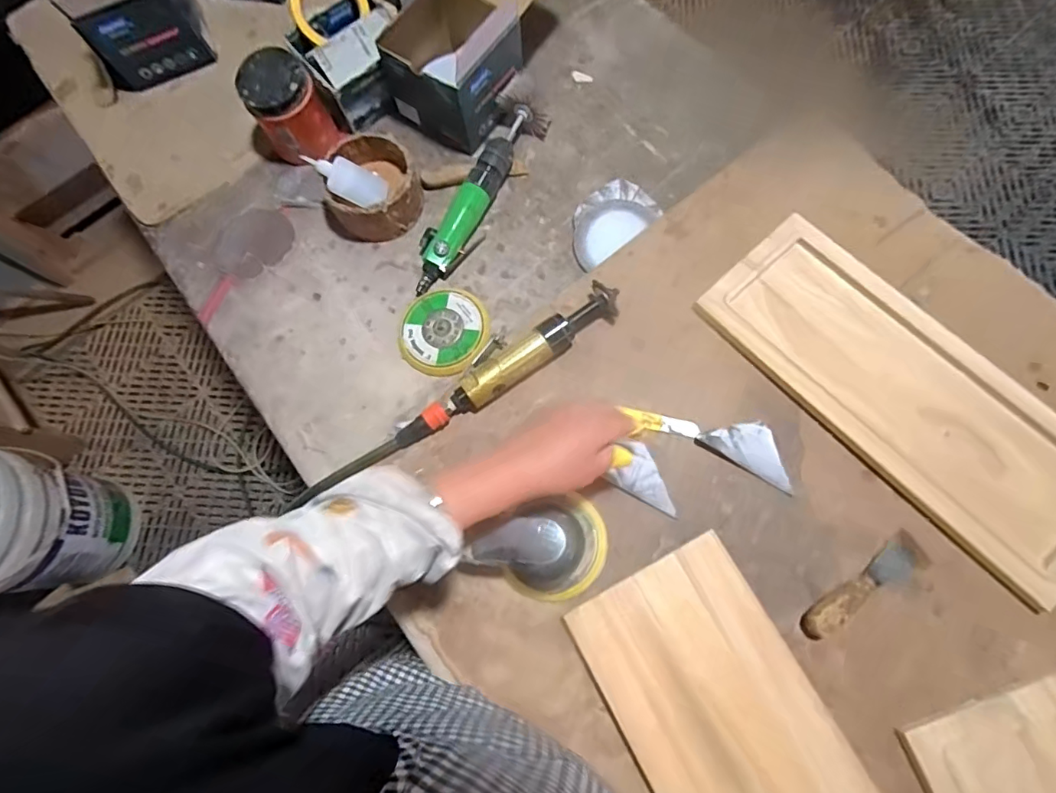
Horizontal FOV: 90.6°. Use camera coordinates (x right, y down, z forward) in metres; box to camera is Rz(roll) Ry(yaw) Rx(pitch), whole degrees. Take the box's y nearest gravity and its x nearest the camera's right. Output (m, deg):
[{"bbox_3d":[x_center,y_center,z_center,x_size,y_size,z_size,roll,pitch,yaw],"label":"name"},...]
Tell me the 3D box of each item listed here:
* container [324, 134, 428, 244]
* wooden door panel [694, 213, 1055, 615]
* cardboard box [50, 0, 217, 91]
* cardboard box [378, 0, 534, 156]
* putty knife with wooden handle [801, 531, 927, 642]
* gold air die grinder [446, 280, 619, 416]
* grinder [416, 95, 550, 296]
[{"bbox_3d":[-0.202,-0.267,0.683,0.115,0.067,0.125,31,75,12],"label":"container"},{"bbox_3d":[0.422,-0.010,0.583,0.204,0.022,0.454,-39,74,-10],"label":"wooden door panel"},{"bbox_3d":[-0.565,-0.548,0.751,0.161,0.143,0.118,-29,74,-6],"label":"cardboard box"},{"bbox_3d":[-0.060,-0.491,0.697,0.148,0.158,0.266,34,76,13],"label":"cardboard box"},{"bbox_3d":[0.344,0.194,0.530,0.152,0.025,0.035,-33,73,-8],"label":"putty knife with wooden handle"},{"bbox_3d":[0.001,-0.061,0.610,0.228,0.039,0.059,-33,73,-8],"label":"gold air die grinder"},{"bbox_3d":[-0.066,-0.264,0.676,0.060,0.051,0.287,25,74,11],"label":"grinder"}]

